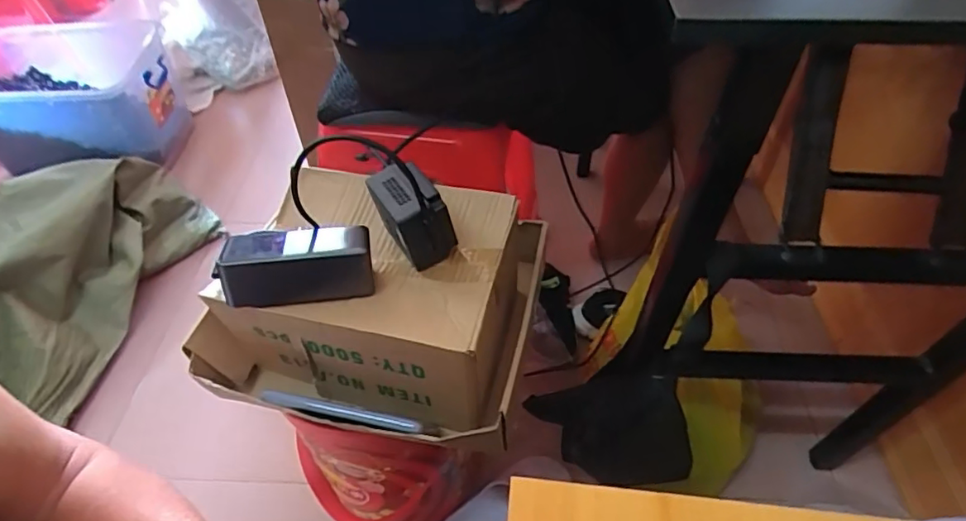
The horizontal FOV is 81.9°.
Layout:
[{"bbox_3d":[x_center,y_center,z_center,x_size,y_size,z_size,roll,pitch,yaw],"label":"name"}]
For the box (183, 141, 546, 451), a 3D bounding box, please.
[{"bbox_3d":[-0.111,0.050,0.576,0.302,0.164,0.233,8,49,10],"label":"box"}]

